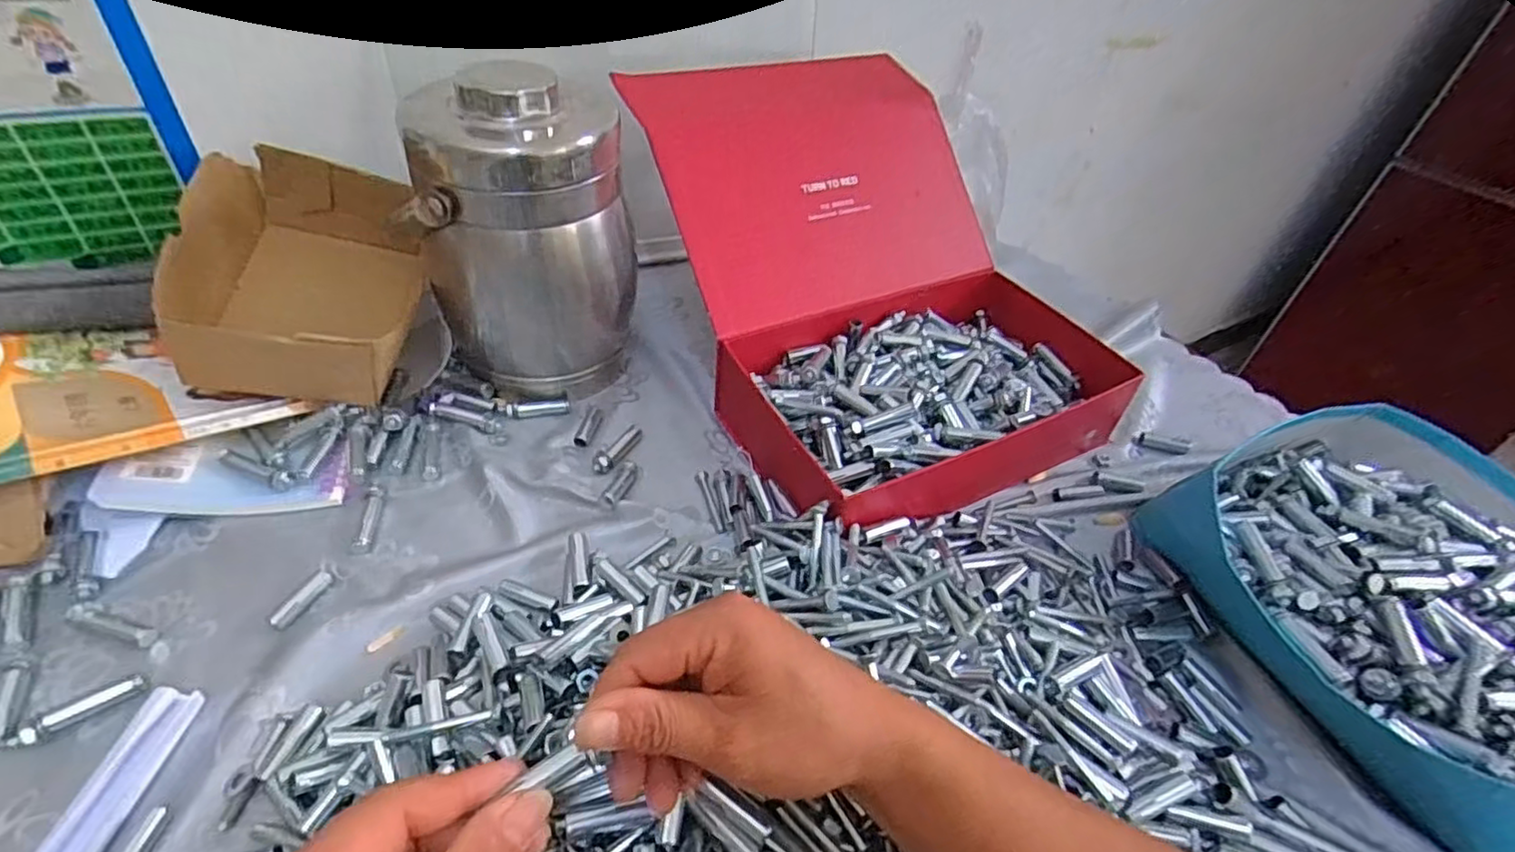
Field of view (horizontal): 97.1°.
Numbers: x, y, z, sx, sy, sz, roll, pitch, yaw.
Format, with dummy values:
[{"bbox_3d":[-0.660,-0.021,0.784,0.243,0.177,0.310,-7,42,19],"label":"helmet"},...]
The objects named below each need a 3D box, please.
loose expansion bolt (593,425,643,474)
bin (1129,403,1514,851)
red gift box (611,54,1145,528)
[{"bbox_3d":[-0.110,0.016,0.531,0.015,0.012,0.057,20,45,14],"label":"loose expansion bolt"},{"bbox_3d":[0.435,0.115,0.436,0.282,0.088,0.269,-13,47,-20],"label":"bin"},{"bbox_3d":[0.096,-0.137,0.573,0.297,0.195,0.374,-17,48,-23],"label":"red gift box"}]

